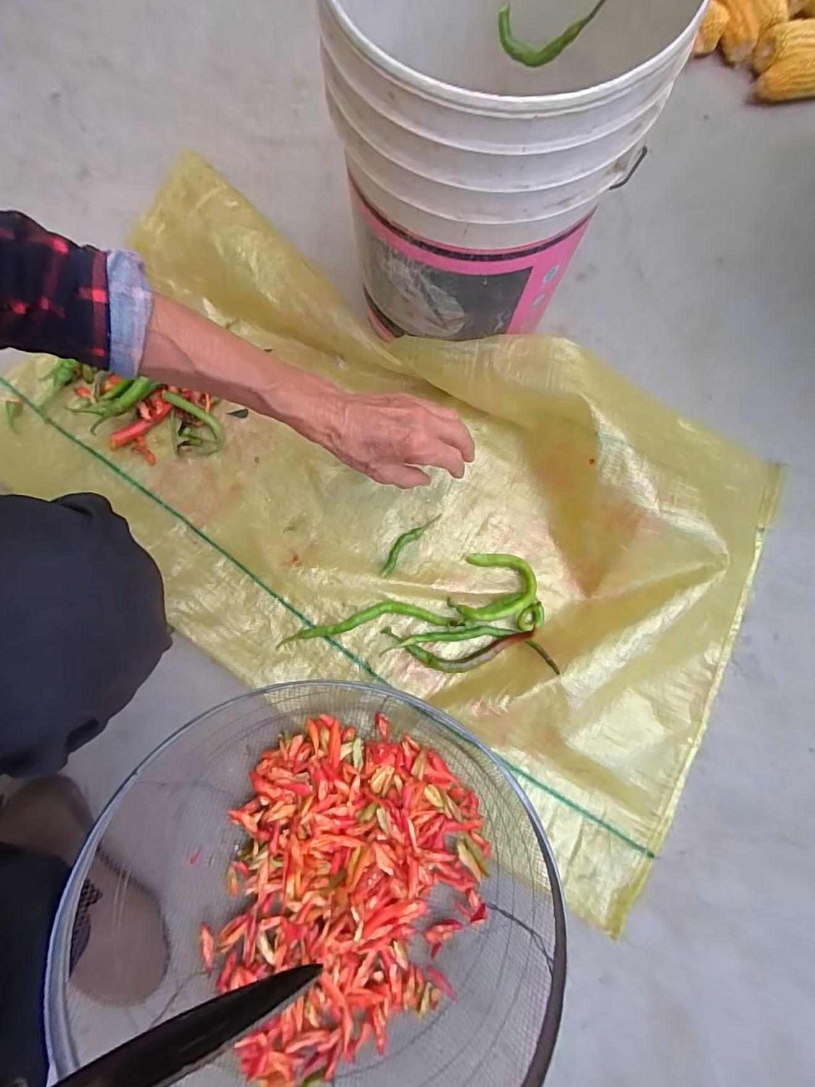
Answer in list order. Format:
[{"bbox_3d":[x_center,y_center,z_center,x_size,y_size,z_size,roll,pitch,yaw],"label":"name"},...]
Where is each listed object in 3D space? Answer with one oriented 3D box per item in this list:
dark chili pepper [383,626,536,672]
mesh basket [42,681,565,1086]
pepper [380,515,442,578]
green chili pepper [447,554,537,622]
[{"bbox_3d":[0.063,0.131,0.566,0.183,0.030,0.052,0,80,-1],"label":"dark chili pepper"},{"bbox_3d":[-0.079,0.373,0.465,0.431,0.138,0.420,0,80,-1],"label":"mesh basket"},{"bbox_3d":[-0.001,-0.003,0.595,0.022,0.017,0.109,40,82,6],"label":"pepper"},{"bbox_3d":[0.107,0.054,0.576,0.104,0.041,0.086,2,80,-1],"label":"green chili pepper"}]

